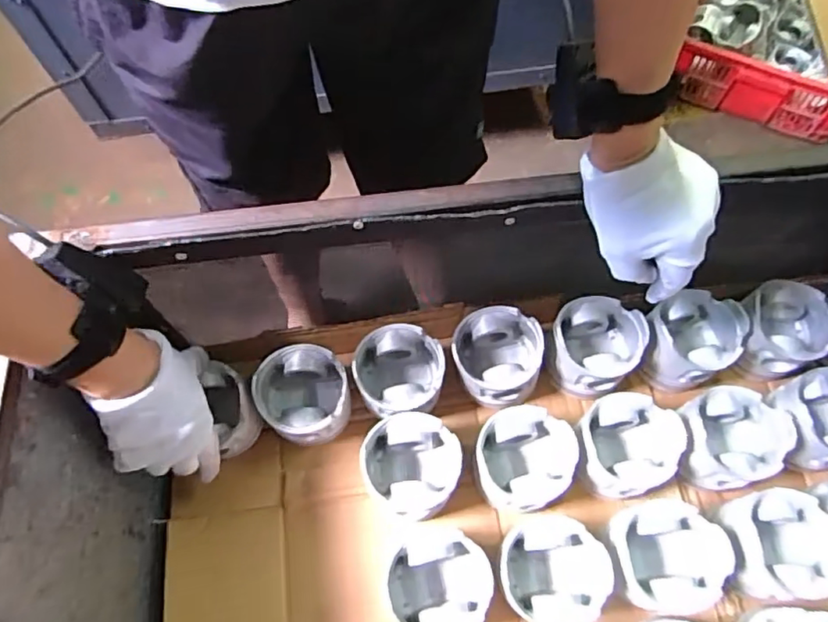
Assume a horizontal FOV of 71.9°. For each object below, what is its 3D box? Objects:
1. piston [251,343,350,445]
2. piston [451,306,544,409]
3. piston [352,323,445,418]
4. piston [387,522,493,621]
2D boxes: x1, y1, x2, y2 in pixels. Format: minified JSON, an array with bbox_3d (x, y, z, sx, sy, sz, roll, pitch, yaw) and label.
[{"bbox_3d":[-0.115,0.089,0.606,0.093,0.073,0.090,0,64,0],"label":"piston"},{"bbox_3d":[0.089,0.049,0.625,0.096,0.061,0.092,8,65,4],"label":"piston"},{"bbox_3d":[-0.016,0.069,0.621,0.094,0.067,0.095,-1,64,0],"label":"piston"},{"bbox_3d":[0.023,0.258,0.542,0.092,0.070,0.095,0,64,0],"label":"piston"}]

